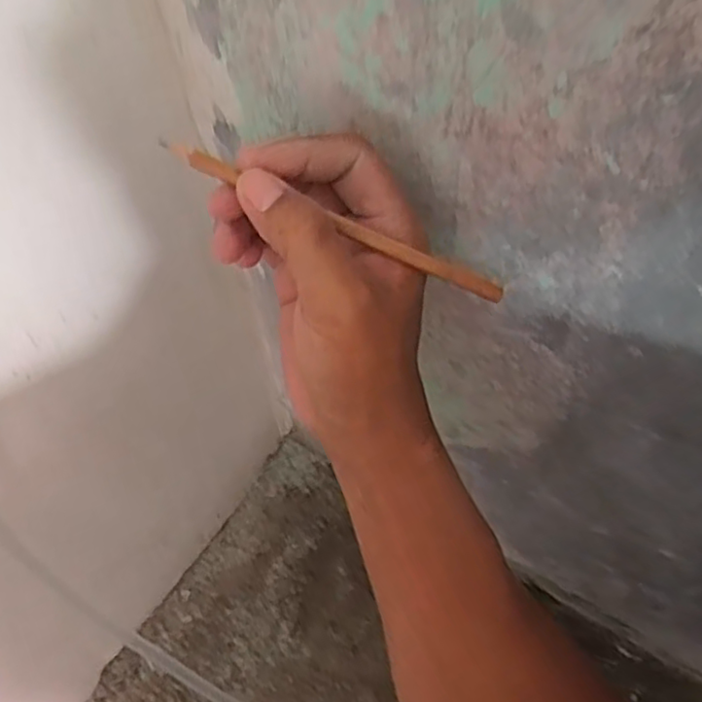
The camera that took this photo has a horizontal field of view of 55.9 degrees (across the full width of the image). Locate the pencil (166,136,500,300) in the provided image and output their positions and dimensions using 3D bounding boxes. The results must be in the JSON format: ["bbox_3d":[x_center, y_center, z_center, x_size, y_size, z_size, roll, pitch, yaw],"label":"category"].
[{"bbox_3d":[-0.006,-0.053,0.269,0.150,0.009,0.007,24,61,-5],"label":"pencil"}]

